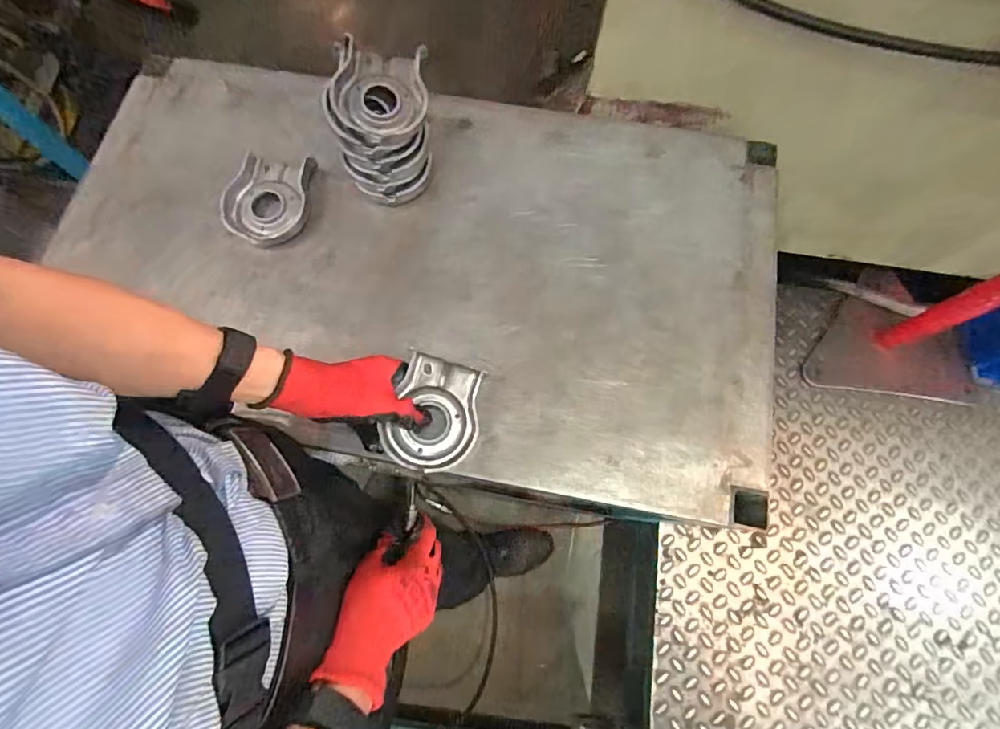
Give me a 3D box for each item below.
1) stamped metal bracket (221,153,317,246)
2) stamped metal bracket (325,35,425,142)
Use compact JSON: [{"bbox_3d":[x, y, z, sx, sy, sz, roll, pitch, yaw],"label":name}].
[{"bbox_3d":[-0.300,-0.216,0.612,0.096,0.025,0.128,6,73,2],"label":"stamped metal bracket"},{"bbox_3d":[-0.142,-0.318,0.553,0.112,0.036,0.129,-1,73,0],"label":"stamped metal bracket"}]

